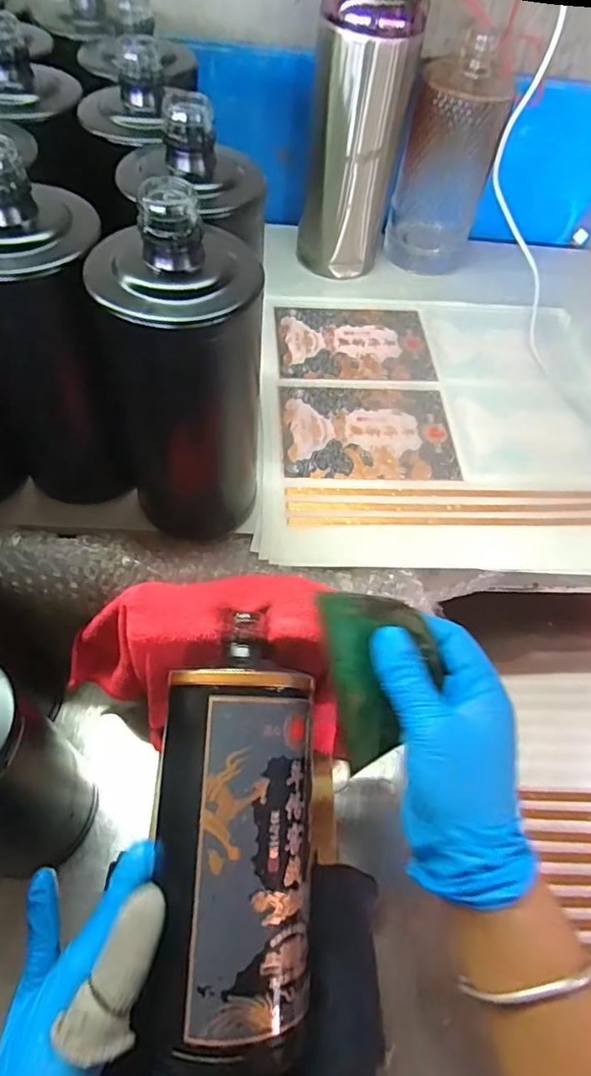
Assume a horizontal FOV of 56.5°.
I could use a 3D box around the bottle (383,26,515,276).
[{"bbox_3d":[0.143,-0.354,0.516,0.085,0.159,0.071,15,58,5],"label":"bottle"}]

